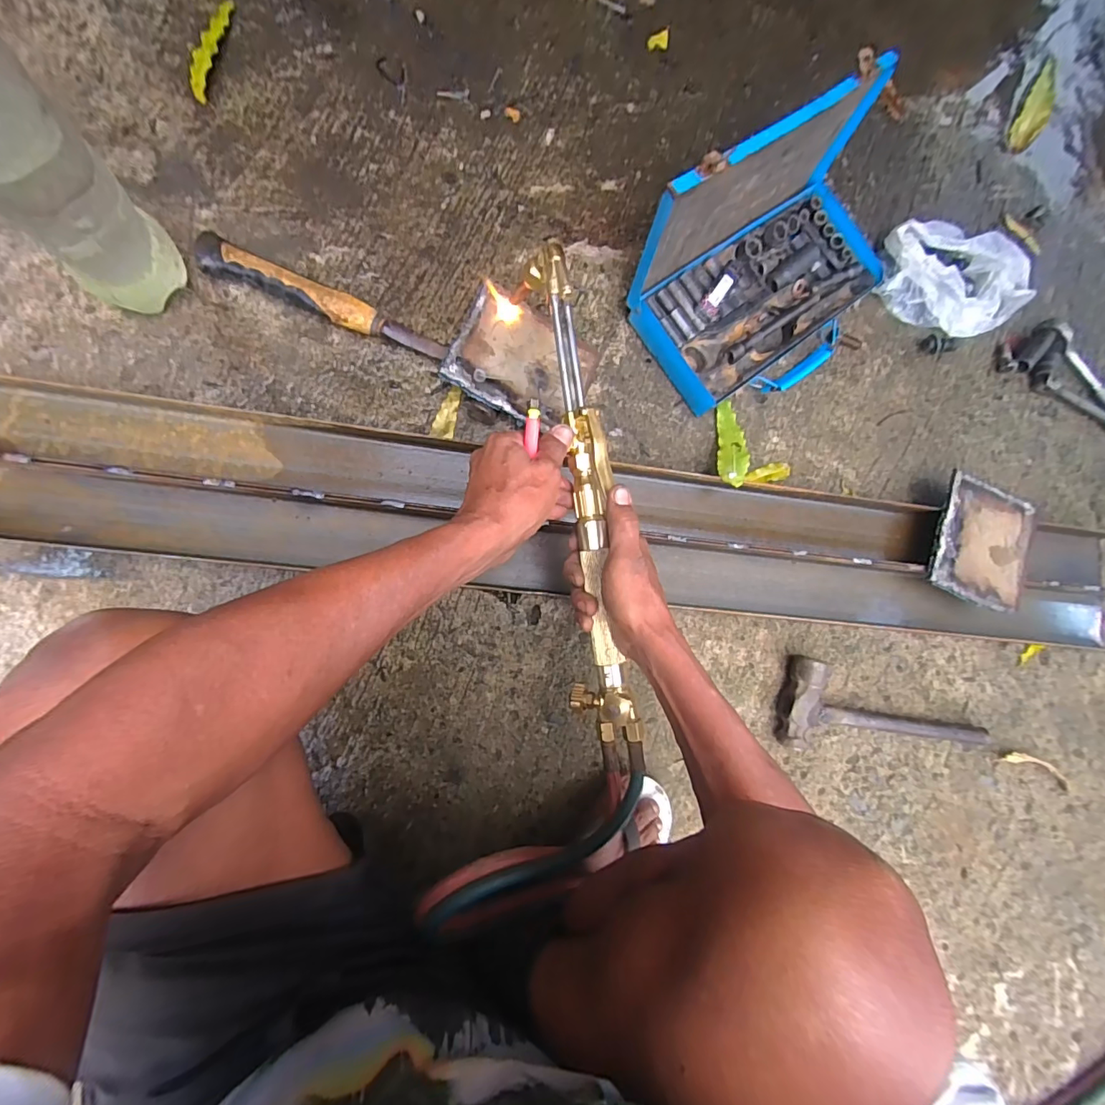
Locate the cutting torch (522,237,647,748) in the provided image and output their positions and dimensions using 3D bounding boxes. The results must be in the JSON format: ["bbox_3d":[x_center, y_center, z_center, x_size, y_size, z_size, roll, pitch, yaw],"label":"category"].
[{"bbox_3d":[0.030,-0.045,0.429,0.046,0.044,0.438,-6,87,-9],"label":"cutting torch"}]

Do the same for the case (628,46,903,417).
[{"bbox_3d":[0.261,-0.307,0.528,0.300,0.168,0.204,-38,91,-10],"label":"case"}]

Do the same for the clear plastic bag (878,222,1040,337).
[{"bbox_3d":[0.532,-0.365,0.647,0.200,0.061,0.156,-21,89,-10],"label":"clear plastic bag"}]

